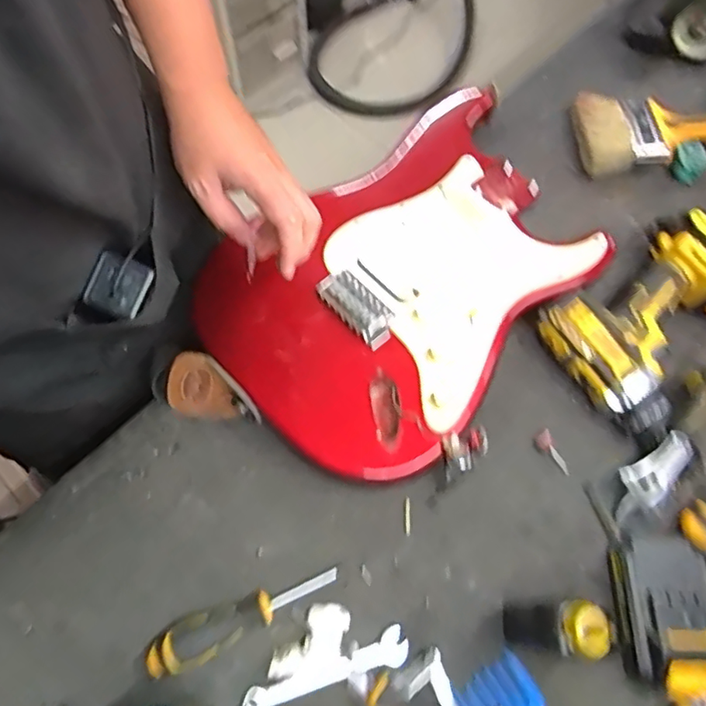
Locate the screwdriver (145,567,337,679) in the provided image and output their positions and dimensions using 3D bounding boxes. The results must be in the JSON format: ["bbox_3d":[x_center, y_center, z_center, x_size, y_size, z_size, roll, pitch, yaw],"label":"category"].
[{"bbox_3d":[-0.087,0.216,0.452,0.154,0.031,0.034,-18,69,-8],"label":"screwdriver"}]

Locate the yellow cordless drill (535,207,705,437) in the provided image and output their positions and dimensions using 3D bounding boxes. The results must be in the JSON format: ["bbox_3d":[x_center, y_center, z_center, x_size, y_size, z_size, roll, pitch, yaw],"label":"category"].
[{"bbox_3d":[0.300,-0.030,0.547,0.206,0.067,0.148,-32,71,-13],"label":"yellow cordless drill"}]

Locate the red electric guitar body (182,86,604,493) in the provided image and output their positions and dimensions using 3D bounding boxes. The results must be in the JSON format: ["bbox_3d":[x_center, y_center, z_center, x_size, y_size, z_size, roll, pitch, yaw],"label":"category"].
[{"bbox_3d":[0.070,-0.082,0.573,0.355,0.047,0.284,-38,72,-14],"label":"red electric guitar body"}]

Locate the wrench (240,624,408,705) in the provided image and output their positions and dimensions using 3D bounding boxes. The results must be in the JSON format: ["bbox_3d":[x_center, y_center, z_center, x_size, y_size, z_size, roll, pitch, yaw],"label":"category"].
[{"bbox_3d":[-0.021,0.258,0.446,0.136,0.009,0.026,-20,69,-9],"label":"wrench"}]

